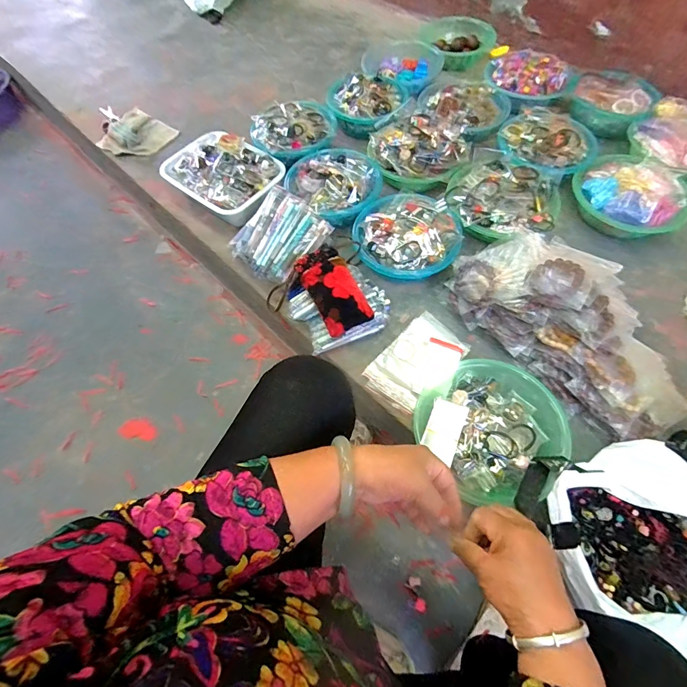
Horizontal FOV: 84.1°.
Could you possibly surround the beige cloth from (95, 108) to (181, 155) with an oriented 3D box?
[{"bbox_3d":[-0.585,-0.587,1.071,0.179,0.053,0.134,12,63,9],"label":"beige cloth"}]

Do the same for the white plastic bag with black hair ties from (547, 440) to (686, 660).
[{"bbox_3d":[0.431,0.257,0.514,0.313,0.201,0.260,-32,65,-14],"label":"white plastic bag with black hair ties"}]

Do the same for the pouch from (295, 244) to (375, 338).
[{"bbox_3d":[-0.023,-0.109,0.746,0.094,0.046,0.178,-27,64,-12],"label":"pouch"}]

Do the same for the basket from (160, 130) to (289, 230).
[{"bbox_3d":[-0.293,-0.421,0.942,0.284,0.064,0.207,39,69,21],"label":"basket"}]

